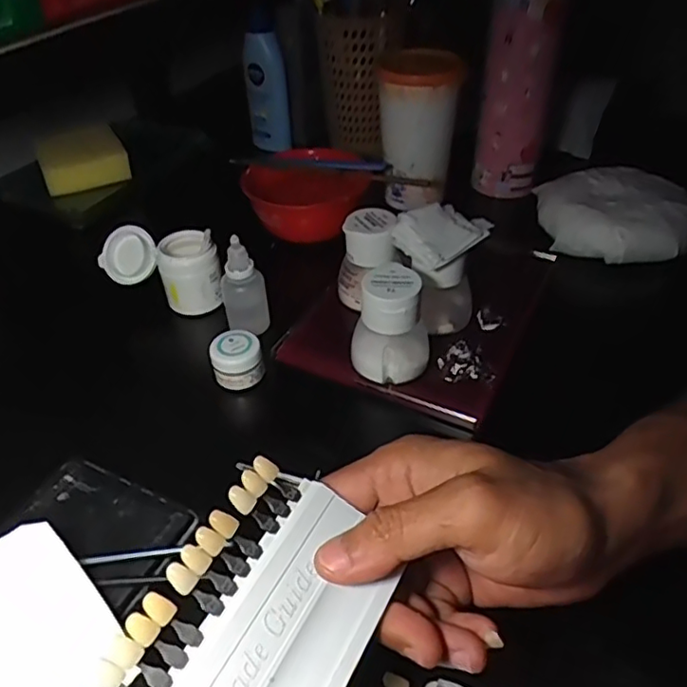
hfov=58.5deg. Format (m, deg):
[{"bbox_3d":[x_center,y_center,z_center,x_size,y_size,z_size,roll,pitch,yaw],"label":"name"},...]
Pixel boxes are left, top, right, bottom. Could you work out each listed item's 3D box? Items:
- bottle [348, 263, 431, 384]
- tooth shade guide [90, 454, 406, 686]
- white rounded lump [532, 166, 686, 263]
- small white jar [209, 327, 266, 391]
[{"bbox_3d":[0.030,-0.010,0.384,0.048,0.068,0.040,6,42,8],"label":"bottle"},{"bbox_3d":[-0.038,0.110,0.207,0.074,0.005,0.143,33,51,7],"label":"tooth shade guide"},{"bbox_3d":[0.231,-0.109,0.522,0.120,0.043,0.102,5,42,6],"label":"white rounded lump"},{"bbox_3d":[-0.071,0.009,0.403,0.031,0.023,0.031,-1,42,0],"label":"small white jar"}]

